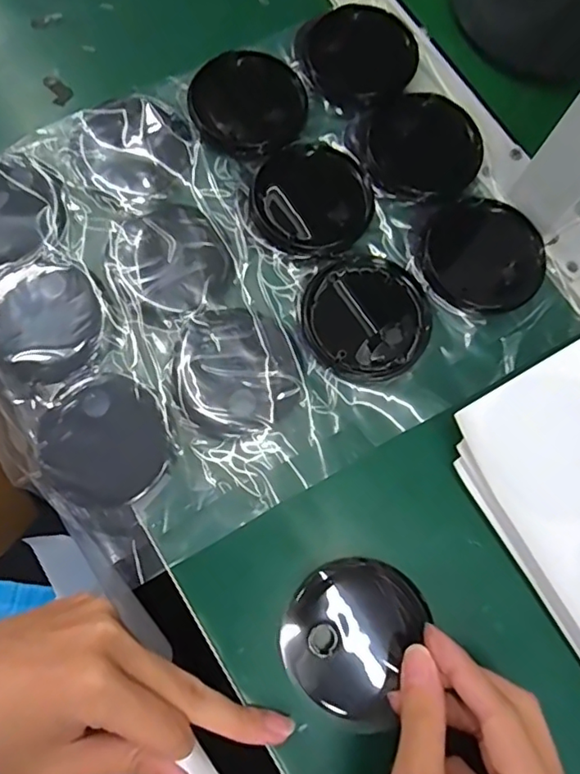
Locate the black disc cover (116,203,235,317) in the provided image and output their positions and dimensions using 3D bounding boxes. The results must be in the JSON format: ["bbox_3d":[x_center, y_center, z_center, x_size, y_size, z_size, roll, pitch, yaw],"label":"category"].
[{"bbox_3d":[-0.071,-0.079,0.338,0.061,0.006,0.073,-29,76,-8],"label":"black disc cover"}]

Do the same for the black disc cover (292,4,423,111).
[{"bbox_3d":[0.047,-0.230,0.377,0.075,0.011,0.079,-28,76,-8],"label":"black disc cover"}]

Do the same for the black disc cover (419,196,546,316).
[{"bbox_3d":[0.121,-0.082,0.344,0.071,0.007,0.074,-41,84,-3],"label":"black disc cover"}]

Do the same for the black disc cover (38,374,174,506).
[{"bbox_3d":[-0.103,0.029,0.309,0.071,0.008,0.067,40,78,10],"label":"black disc cover"}]

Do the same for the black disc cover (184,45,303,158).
[{"bbox_3d":[-0.026,-0.187,0.364,0.075,0.013,0.075,-18,75,-5],"label":"black disc cover"}]

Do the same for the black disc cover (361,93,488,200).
[{"bbox_3d":[0.087,-0.161,0.362,0.075,0.009,0.072,9,74,2],"label":"black disc cover"}]

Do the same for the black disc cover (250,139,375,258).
[{"bbox_3d":[0.014,-0.121,0.348,0.076,0.010,0.078,-20,75,-6],"label":"black disc cover"}]

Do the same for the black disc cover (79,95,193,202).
[{"bbox_3d":[-0.098,-0.155,0.354,0.065,0.010,0.070,-39,78,-10],"label":"black disc cover"}]

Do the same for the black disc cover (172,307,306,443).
[{"bbox_3d":[-0.031,-0.010,0.321,0.072,0.007,0.076,-26,76,-7],"label":"black disc cover"}]

